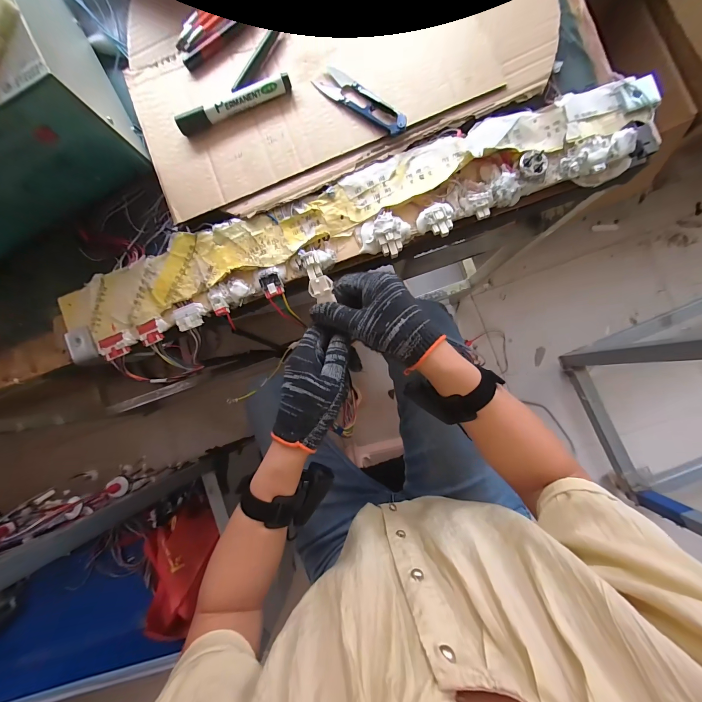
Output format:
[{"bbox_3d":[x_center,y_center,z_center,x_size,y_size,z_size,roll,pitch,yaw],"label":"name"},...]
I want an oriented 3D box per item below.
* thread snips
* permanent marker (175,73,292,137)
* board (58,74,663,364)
[{"bbox_3d":[0.011,-0.266,0.329,0.112,0.009,0.029,41,90,7],"label":"thread snips"},{"bbox_3d":[-0.127,-0.269,0.338,0.129,0.018,0.014,-20,84,4],"label":"permanent marker"},{"bbox_3d":[-0.008,-0.130,0.341,0.686,0.043,0.115,-19,84,4],"label":"board"}]

